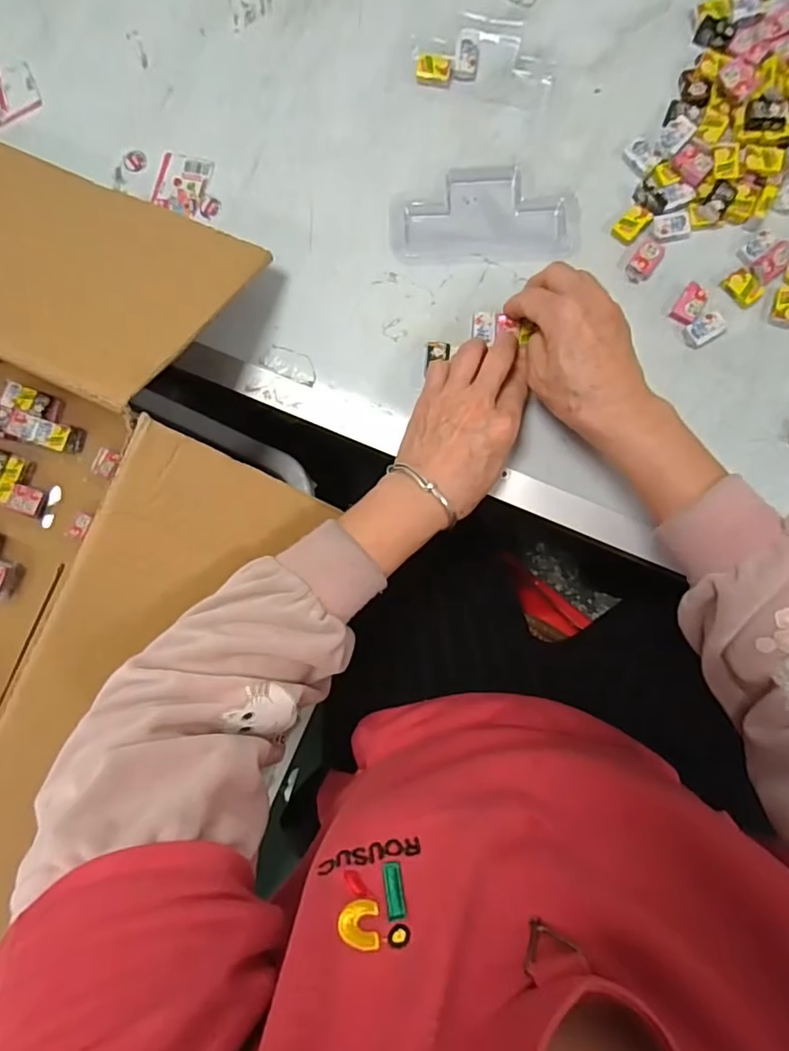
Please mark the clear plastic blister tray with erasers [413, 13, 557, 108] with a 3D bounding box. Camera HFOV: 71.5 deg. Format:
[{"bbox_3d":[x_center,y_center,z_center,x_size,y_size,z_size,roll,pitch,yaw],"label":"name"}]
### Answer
[{"bbox_3d":[0.071,-0.368,0.428,0.111,0.011,0.066,16,90,6],"label":"clear plastic blister tray with erasers"}]

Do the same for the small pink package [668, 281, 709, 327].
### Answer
[{"bbox_3d":[0.221,-0.166,0.408,0.018,0.007,0.031,30,92,5],"label":"small pink package"}]

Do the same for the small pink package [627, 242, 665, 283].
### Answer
[{"bbox_3d":[0.189,-0.199,0.411,0.019,0.007,0.032,37,92,5],"label":"small pink package"}]

